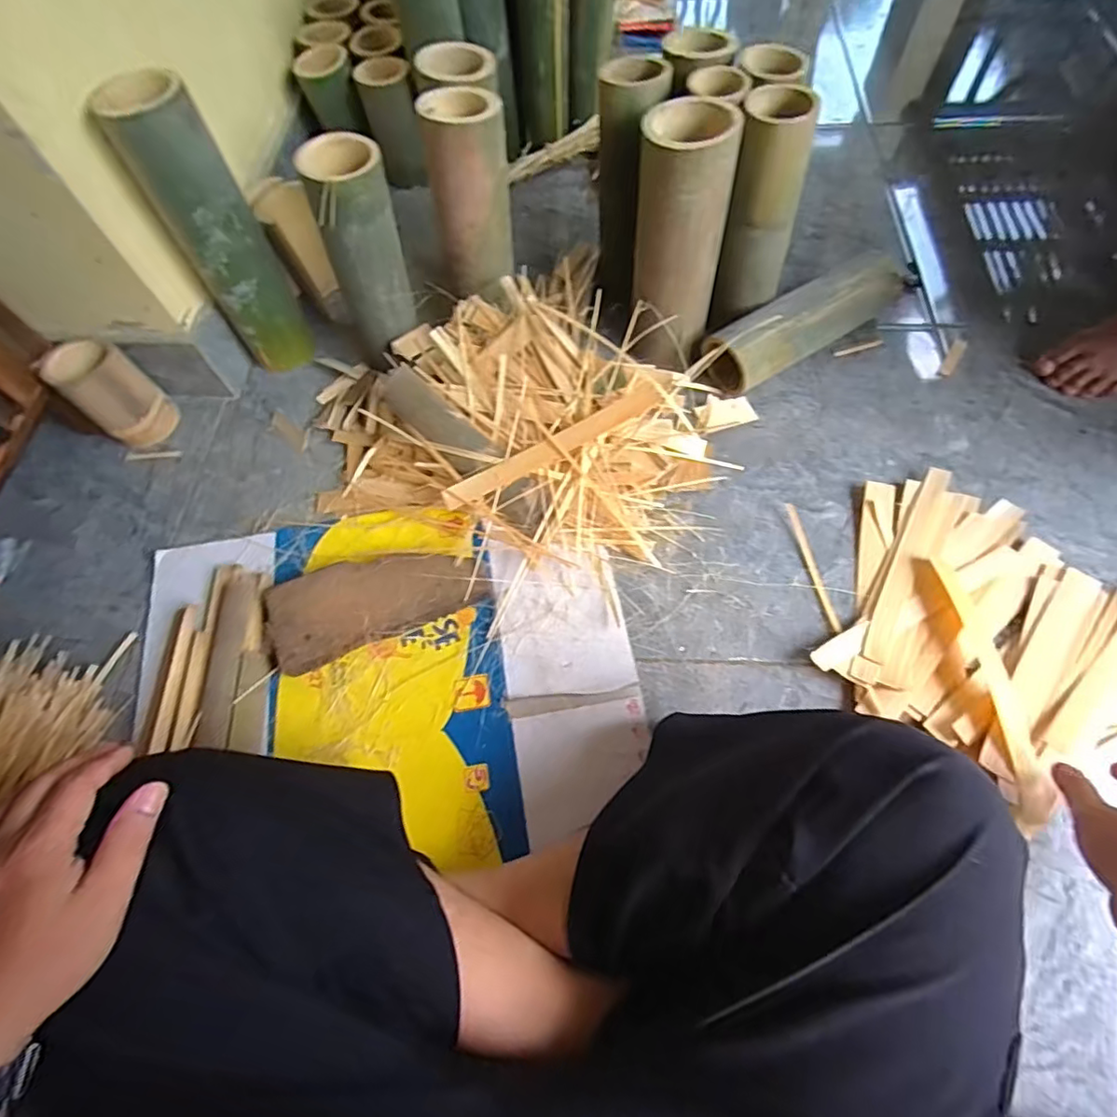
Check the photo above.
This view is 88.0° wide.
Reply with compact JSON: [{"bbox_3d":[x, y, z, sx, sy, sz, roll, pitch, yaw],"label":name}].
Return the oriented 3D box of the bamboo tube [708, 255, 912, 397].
[{"bbox_3d":[0.334,-0.320,0.781,0.301,0.088,0.080,-31,67,-12],"label":"bamboo tube"}]

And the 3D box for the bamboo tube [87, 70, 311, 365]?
[{"bbox_3d":[-0.410,-0.385,0.718,0.094,0.319,0.077,-31,67,-12],"label":"bamboo tube"}]

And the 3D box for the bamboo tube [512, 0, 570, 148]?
[{"bbox_3d":[-0.025,-0.813,0.884,0.082,0.284,0.076,-4,64,0],"label":"bamboo tube"}]

